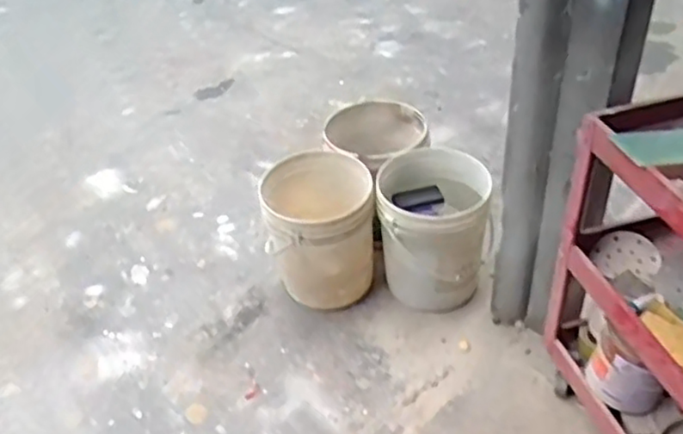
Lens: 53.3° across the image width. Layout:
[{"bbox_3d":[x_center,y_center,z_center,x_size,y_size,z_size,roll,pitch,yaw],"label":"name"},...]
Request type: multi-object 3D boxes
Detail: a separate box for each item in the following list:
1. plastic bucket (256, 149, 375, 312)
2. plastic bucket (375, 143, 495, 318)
[{"bbox_3d":[-0.056,0.056,1.855,0.282,0.382,0.301,-4,40,3],"label":"plastic bucket"},{"bbox_3d":[0.242,0.042,1.846,0.281,0.379,0.286,-4,40,3],"label":"plastic bucket"}]

